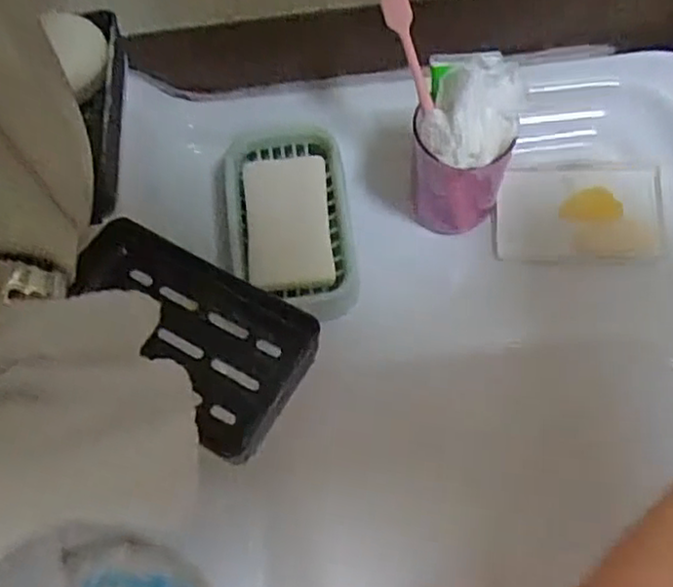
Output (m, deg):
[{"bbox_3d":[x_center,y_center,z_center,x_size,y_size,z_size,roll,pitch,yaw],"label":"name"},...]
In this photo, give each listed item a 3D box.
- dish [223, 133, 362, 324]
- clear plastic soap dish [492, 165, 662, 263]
[{"bbox_3d":[-0.034,-0.052,0.500,0.086,0.025,0.147,-8,64,0],"label":"dish"},{"bbox_3d":[0.178,-0.059,0.520,0.118,0.019,0.075,3,65,5],"label":"clear plastic soap dish"}]

